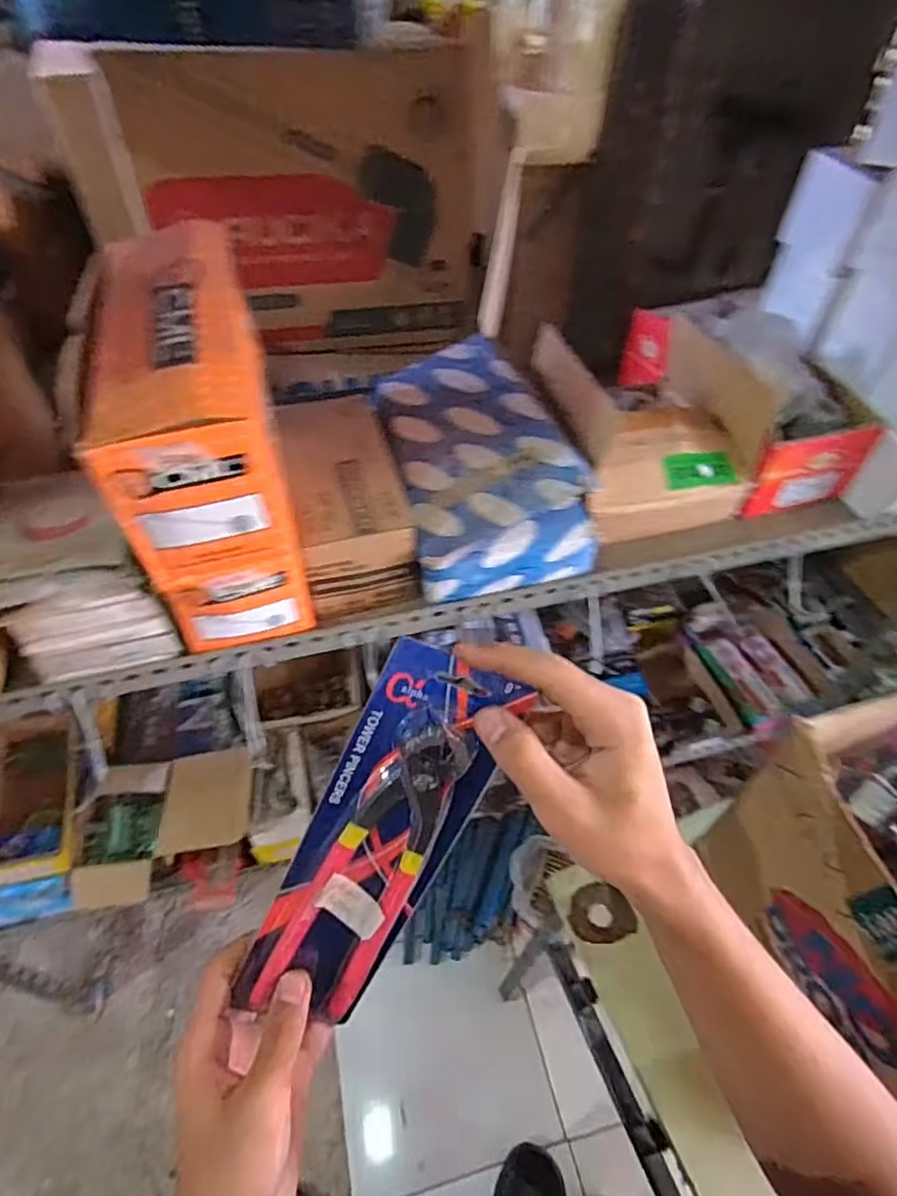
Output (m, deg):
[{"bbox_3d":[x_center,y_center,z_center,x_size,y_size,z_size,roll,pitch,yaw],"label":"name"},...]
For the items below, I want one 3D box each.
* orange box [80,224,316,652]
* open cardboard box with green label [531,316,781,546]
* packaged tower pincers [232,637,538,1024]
[{"bbox_3d":[-0.225,-0.147,0.572,0.119,0.254,0.301,-13,51,-12],"label":"orange box"},{"bbox_3d":[0.226,-0.208,0.717,0.210,0.155,0.210,-13,51,-13],"label":"open cardboard box with green label"},{"bbox_3d":[-0.040,0.142,0.339,0.078,0.241,0.020,23,16,-9],"label":"packaged tower pincers"}]

